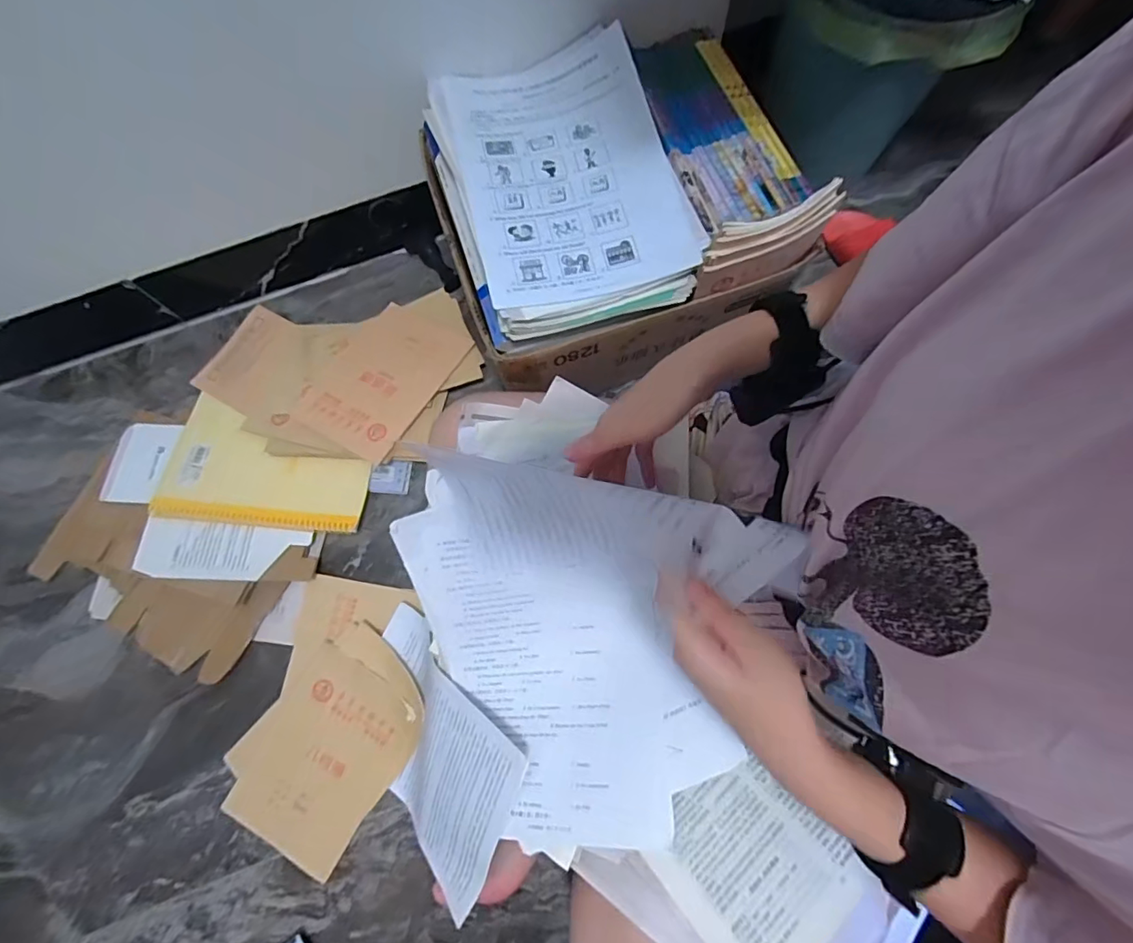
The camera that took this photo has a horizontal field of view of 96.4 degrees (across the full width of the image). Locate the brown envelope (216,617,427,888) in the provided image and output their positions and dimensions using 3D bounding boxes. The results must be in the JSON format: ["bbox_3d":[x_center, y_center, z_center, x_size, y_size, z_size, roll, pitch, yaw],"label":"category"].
[{"bbox_3d":[-0.272,0.305,0.575,0.171,0.018,0.241,29,83,8],"label":"brown envelope"}]

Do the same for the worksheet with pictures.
[{"bbox_3d":[-0.006,-0.320,0.525,0.219,0.039,0.302,-17,76,-3],"label":"worksheet with pictures"}]

